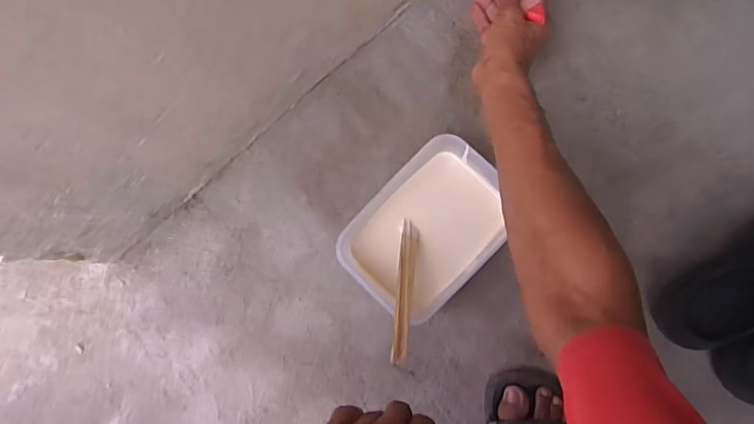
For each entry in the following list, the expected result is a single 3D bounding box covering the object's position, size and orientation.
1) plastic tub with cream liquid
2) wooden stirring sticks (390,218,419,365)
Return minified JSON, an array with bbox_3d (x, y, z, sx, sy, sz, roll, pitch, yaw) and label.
[{"bbox_3d":[0.065,0.019,0.582,0.201,0.081,0.146,-45,84,3],"label":"plastic tub with cream liquid"},{"bbox_3d":[0.033,0.084,0.545,0.020,0.009,0.174,2,53,8],"label":"wooden stirring sticks"}]

